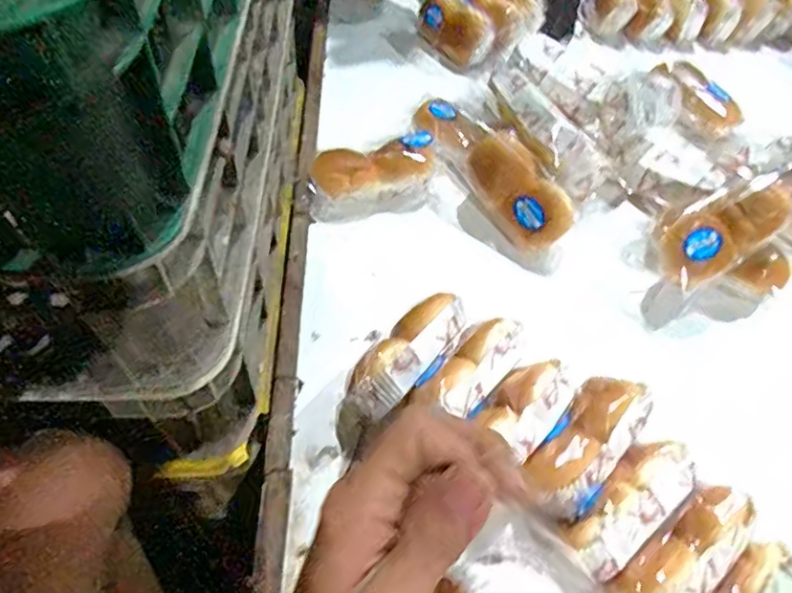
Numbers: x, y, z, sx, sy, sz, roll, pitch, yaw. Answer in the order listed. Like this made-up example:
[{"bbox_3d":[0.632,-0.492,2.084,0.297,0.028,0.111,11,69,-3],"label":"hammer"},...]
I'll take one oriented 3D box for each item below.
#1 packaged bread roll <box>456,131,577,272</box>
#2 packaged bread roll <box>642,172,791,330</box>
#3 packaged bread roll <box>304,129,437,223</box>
[{"bbox_3d":[0.135,-0.112,0.642,0.062,0.062,0.162,-26,73,-21],"label":"packaged bread roll"},{"bbox_3d":[0.316,-0.054,0.586,0.189,0.073,0.078,-45,64,3],"label":"packaged bread roll"},{"bbox_3d":[-0.023,-0.133,0.671,0.160,0.055,0.070,-21,57,-18],"label":"packaged bread roll"}]

